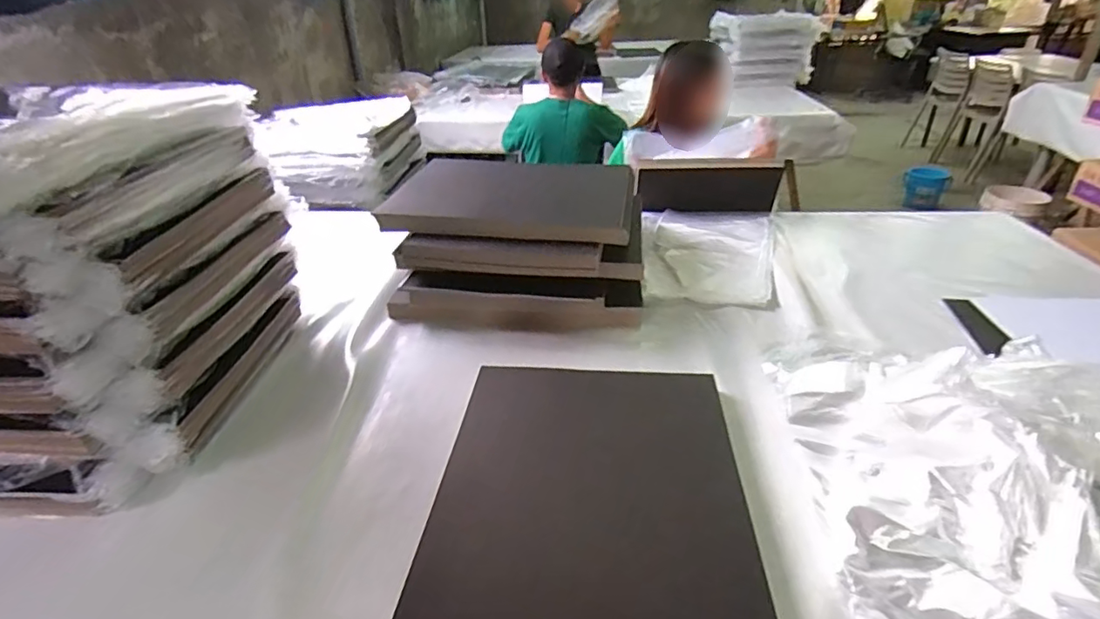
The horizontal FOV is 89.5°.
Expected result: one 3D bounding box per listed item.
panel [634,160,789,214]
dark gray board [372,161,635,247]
[{"bbox_3d":[0.424,-0.326,1.488,0.377,0.138,0.039,2,31,7],"label":"panel"},{"bbox_3d":[-0.072,-0.236,1.170,0.491,0.046,0.299,6,40,9],"label":"dark gray board"}]

